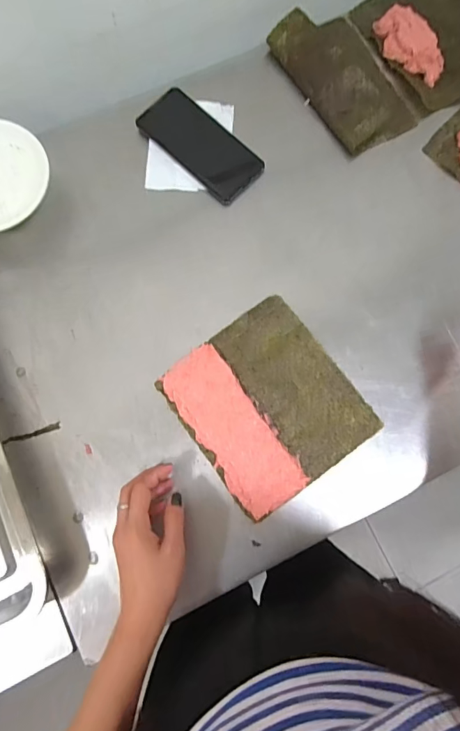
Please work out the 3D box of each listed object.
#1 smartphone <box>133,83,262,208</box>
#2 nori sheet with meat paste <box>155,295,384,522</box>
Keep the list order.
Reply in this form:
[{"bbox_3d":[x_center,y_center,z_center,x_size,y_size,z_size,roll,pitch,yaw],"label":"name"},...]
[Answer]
[{"bbox_3d":[-0.038,-0.288,0.558,0.167,0.013,0.079,43,80,8],"label":"smartphone"},{"bbox_3d":[0.043,0.042,0.490,0.180,0.011,0.195,-36,81,-8],"label":"nori sheet with meat paste"}]

